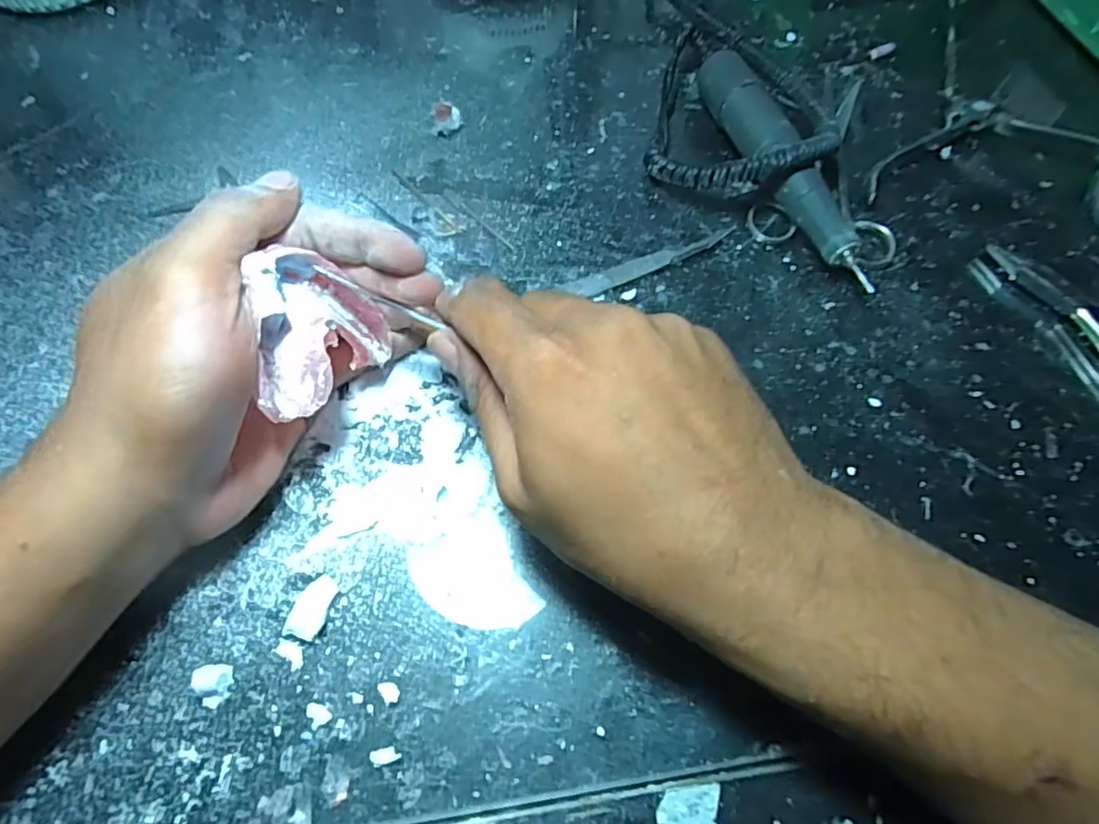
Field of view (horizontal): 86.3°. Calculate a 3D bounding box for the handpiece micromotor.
[{"bbox_3d":[0.117,-0.124,0.300,0.024,0.031,0.158,-13,64,-9],"label":"handpiece micromotor"}]

